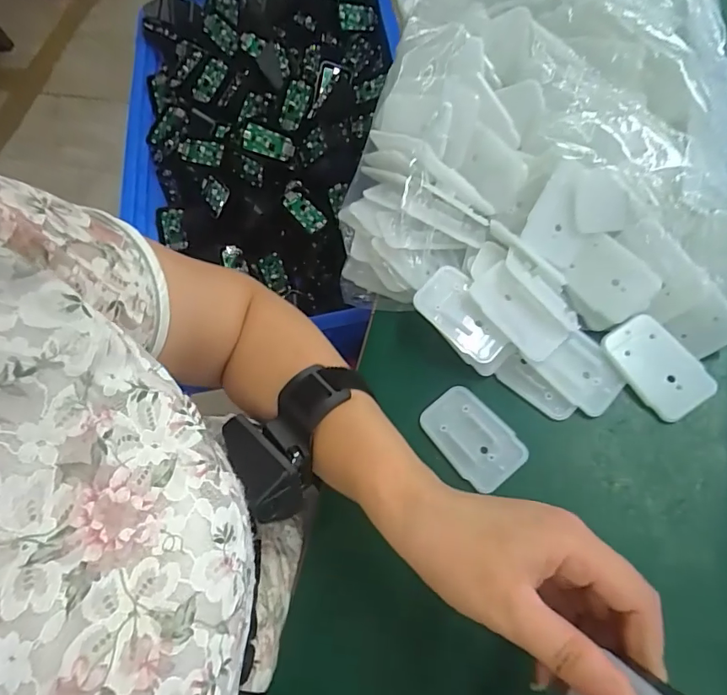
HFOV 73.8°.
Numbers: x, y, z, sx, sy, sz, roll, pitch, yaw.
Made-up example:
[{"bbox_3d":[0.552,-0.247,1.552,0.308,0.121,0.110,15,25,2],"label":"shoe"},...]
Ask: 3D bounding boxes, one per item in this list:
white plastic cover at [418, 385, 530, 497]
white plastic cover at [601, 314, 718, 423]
[{"bbox_3d":[0.076,0.062,0.337,0.045,0.008,0.070,-41,67,-3],"label":"white plastic cover"},{"bbox_3d":[0.196,0.013,0.325,0.043,0.007,0.068,-37,74,2],"label":"white plastic cover"}]

